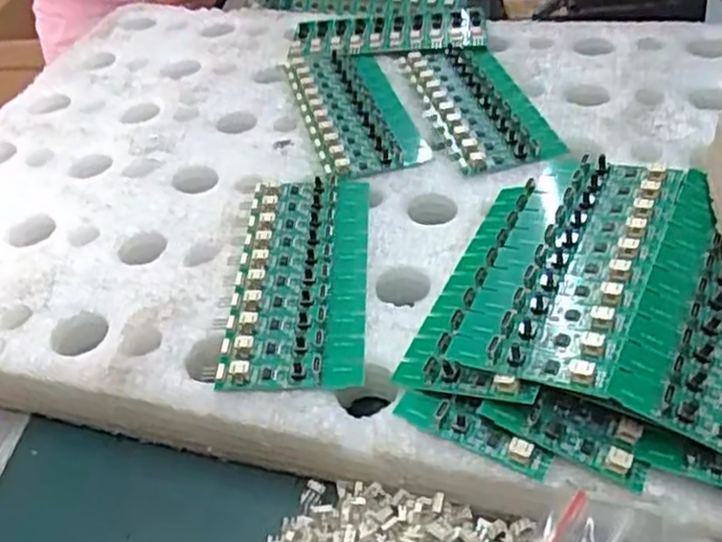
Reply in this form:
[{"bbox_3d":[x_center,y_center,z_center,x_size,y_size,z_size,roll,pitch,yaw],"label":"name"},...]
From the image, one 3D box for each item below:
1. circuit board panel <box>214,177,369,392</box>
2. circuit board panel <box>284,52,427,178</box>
[{"bbox_3d":[-0.029,-0.001,0.352,0.061,0.008,0.138,-2,43,5],"label":"circuit board panel"},{"bbox_3d":[-0.005,-0.107,0.459,0.064,0.010,0.142,-14,44,-7],"label":"circuit board panel"}]

